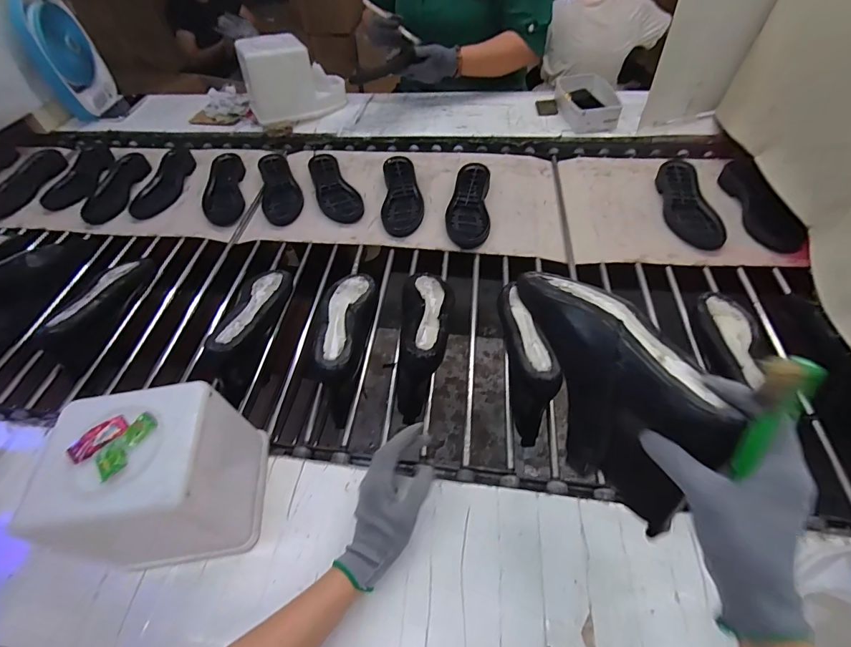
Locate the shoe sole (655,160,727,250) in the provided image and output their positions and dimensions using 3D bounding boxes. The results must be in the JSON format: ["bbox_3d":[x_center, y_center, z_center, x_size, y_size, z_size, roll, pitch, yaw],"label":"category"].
[{"bbox_3d":[0.522,-0.243,0.823,0.085,0.027,0.250,2,53,7],"label":"shoe sole"}]

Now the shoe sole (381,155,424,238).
[{"bbox_3d":[-0.051,-0.288,0.911,0.086,0.024,0.255,-4,53,3],"label":"shoe sole"}]

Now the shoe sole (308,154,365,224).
[{"bbox_3d":[-0.216,-0.315,0.944,0.086,0.026,0.243,-25,55,-13],"label":"shoe sole"}]

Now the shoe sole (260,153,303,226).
[{"bbox_3d":[-0.347,-0.326,0.968,0.085,0.023,0.247,-19,53,-9],"label":"shoe sole"}]

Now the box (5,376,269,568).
[{"bbox_3d":[-0.276,0.165,0.437,0.152,0.159,0.133,-11,53,-3],"label":"box"}]

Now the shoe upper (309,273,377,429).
[{"bbox_3d":[-0.126,0.018,0.647,0.081,0.086,0.270,-3,53,3],"label":"shoe upper"}]

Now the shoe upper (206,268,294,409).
[{"bbox_3d":[-0.290,-0.006,0.688,0.075,0.096,0.257,3,53,8],"label":"shoe upper"}]

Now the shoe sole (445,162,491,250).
[{"bbox_3d":[0.092,-0.254,0.868,0.087,0.031,0.241,2,53,7],"label":"shoe sole"}]

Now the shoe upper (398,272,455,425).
[{"bbox_3d":[0.004,-0.001,0.651,0.081,0.100,0.256,0,53,6],"label":"shoe upper"}]

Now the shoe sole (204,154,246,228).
[{"bbox_3d":[-0.484,-0.331,0.986,0.082,0.028,0.243,-13,53,-4],"label":"shoe sole"}]

